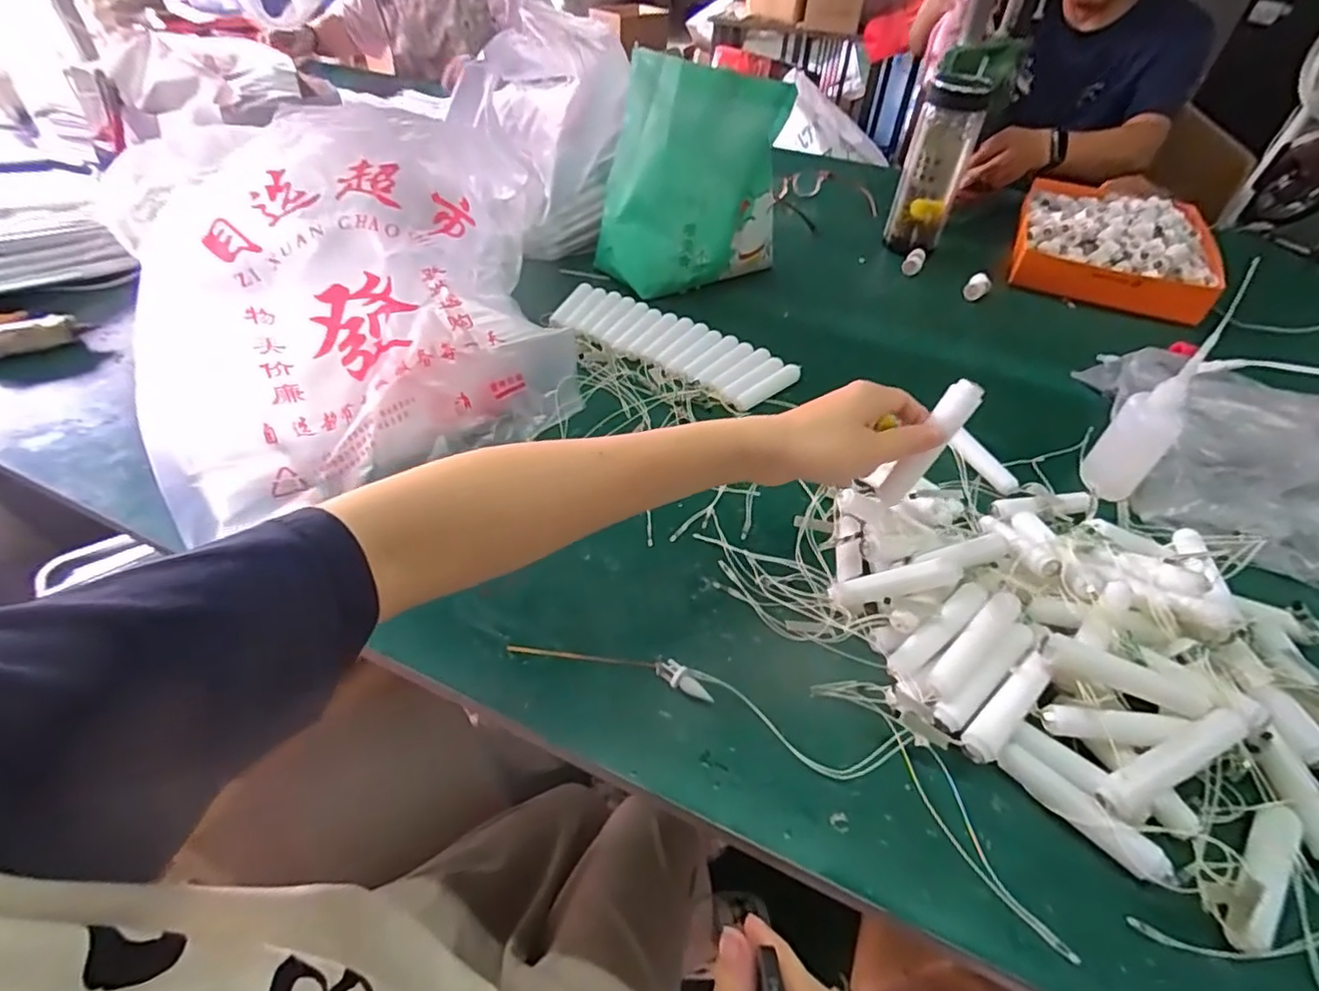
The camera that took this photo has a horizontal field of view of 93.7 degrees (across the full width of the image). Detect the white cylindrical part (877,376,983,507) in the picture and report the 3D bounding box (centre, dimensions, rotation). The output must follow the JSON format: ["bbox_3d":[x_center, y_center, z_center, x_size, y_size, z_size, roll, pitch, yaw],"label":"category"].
[{"bbox_3d":[0.171,-0.031,0.394,0.014,0.090,0.019,3,36,-42],"label":"white cylindrical part"}]

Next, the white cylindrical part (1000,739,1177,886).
[{"bbox_3d":[0.239,0.179,0.351,0.017,0.019,0.089,-32,56,-30],"label":"white cylindrical part"}]

